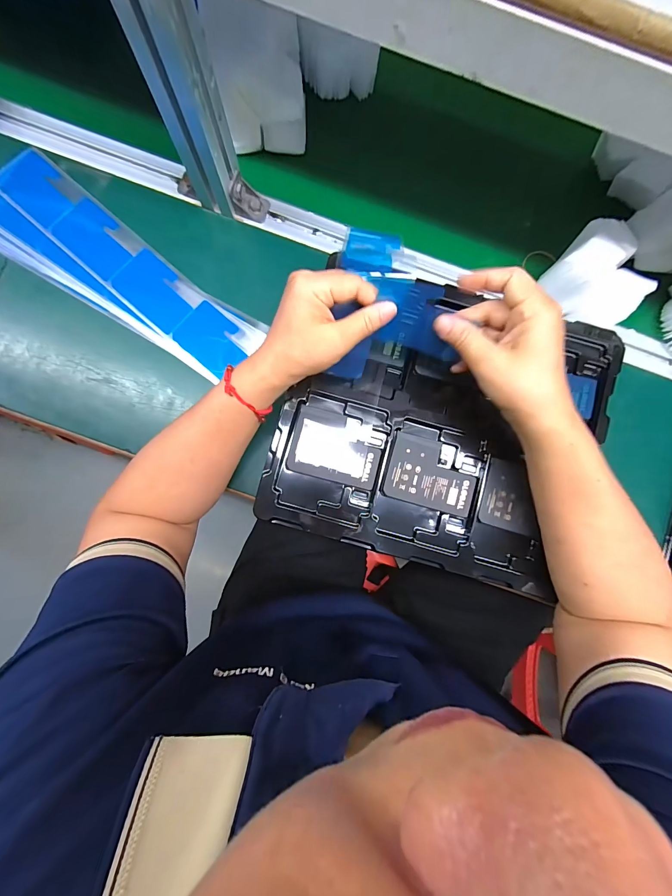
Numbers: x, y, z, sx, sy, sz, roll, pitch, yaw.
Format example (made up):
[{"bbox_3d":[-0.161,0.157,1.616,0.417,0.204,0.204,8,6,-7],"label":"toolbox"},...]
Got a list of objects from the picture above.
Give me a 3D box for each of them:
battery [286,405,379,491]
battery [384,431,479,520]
[{"bbox_3d":[0.001,0.000,0.346,0.088,0.007,0.065,15,87,0],"label":"battery"},{"bbox_3d":[0.098,0.027,0.343,0.089,0.004,0.066,15,87,0],"label":"battery"}]

